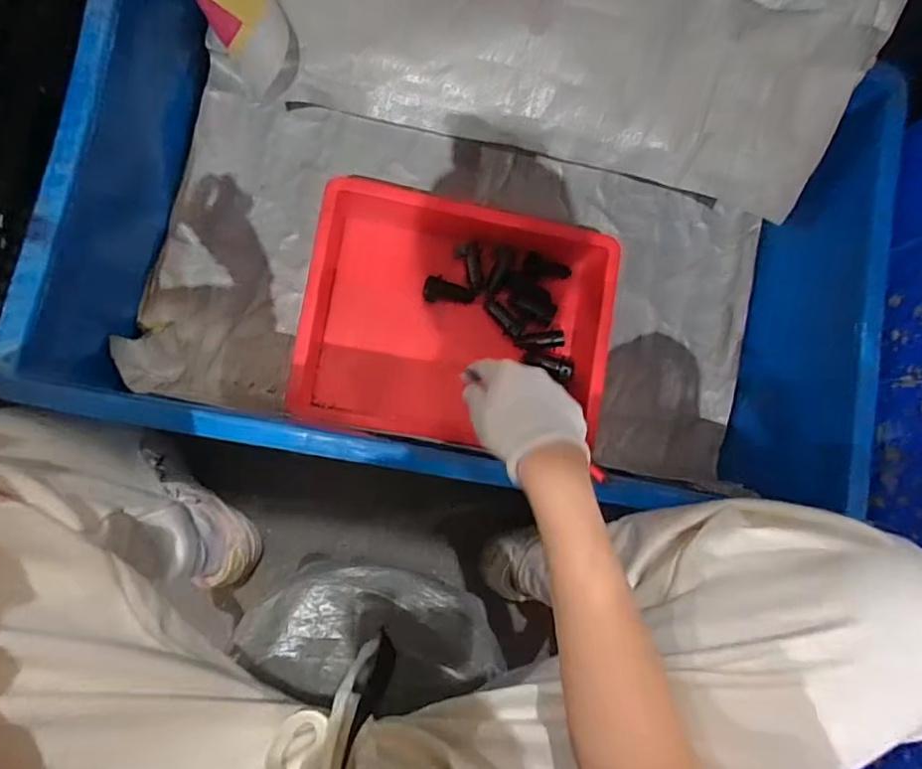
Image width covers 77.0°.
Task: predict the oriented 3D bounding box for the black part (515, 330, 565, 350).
[{"bbox_3d":[0.097,-0.055,0.714,0.058,0.017,0.021,-5,86,12],"label":"black part"}]

